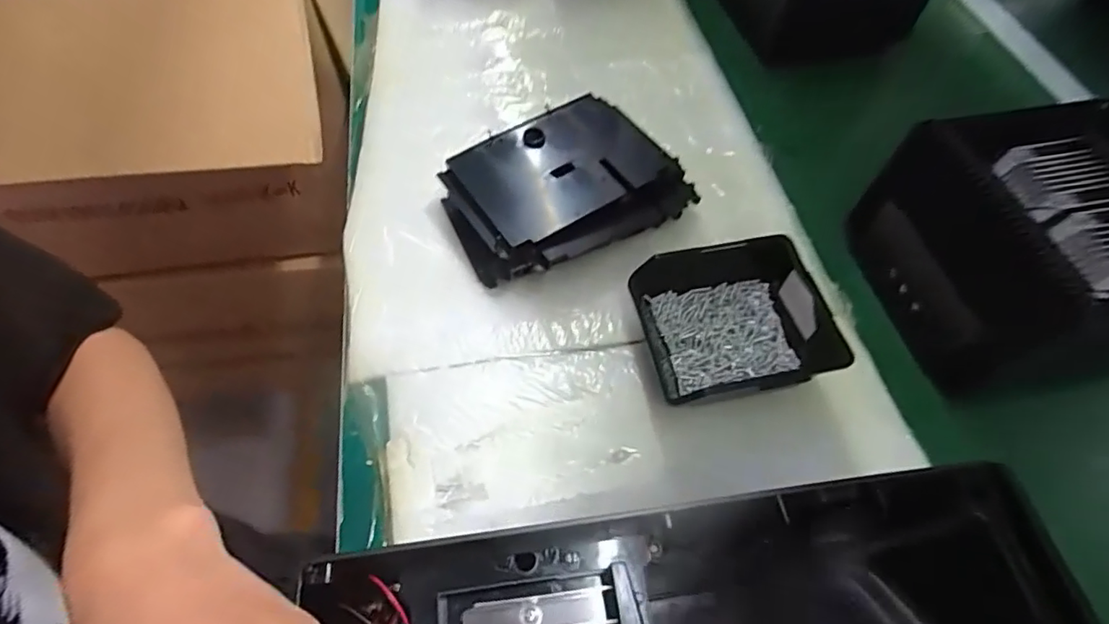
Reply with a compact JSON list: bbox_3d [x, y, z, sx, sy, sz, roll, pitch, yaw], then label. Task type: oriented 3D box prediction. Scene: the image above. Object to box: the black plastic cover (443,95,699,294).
[{"bbox_3d":[0.008,-0.112,0.515,0.211,0.062,0.148,-28,63,-19],"label":"black plastic cover"}]

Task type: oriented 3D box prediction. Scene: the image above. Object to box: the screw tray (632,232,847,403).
[{"bbox_3d":[0.139,0.014,0.434,0.126,0.068,0.121,-10,59,-9],"label":"screw tray"}]

